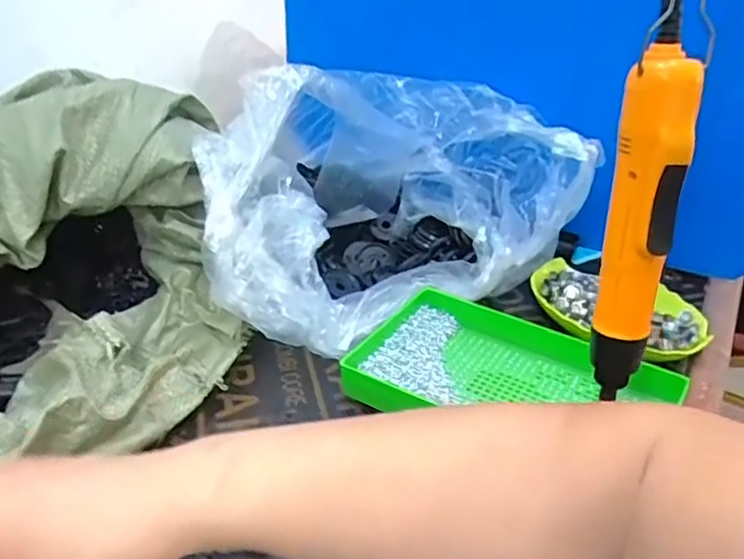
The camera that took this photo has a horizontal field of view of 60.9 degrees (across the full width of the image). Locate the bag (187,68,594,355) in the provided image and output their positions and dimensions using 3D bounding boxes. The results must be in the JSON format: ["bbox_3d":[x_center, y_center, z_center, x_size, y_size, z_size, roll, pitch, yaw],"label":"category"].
[{"bbox_3d":[0.012,-0.094,0.654,0.391,0.186,0.261,-11,33,-22],"label":"bag"}]

